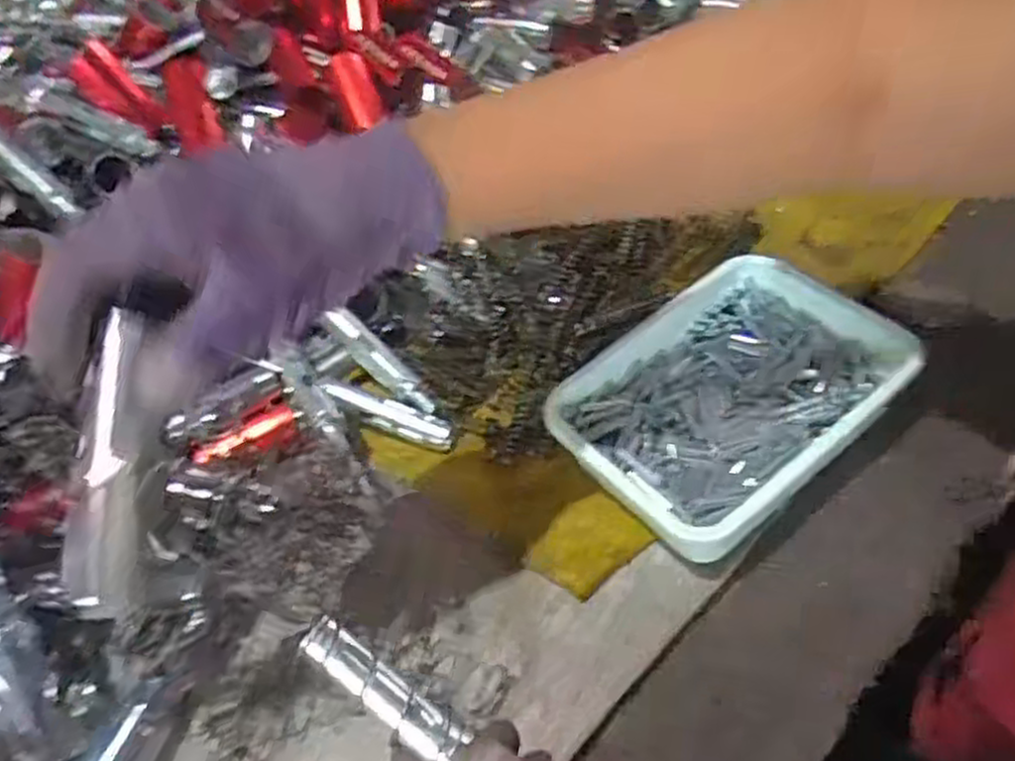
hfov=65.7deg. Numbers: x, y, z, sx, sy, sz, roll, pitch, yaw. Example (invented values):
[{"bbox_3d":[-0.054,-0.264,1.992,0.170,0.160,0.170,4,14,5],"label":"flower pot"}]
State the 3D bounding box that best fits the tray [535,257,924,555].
[{"bbox_3d":[0.118,0.007,0.435,0.176,0.039,0.135,-38,54,-19],"label":"tray"}]

